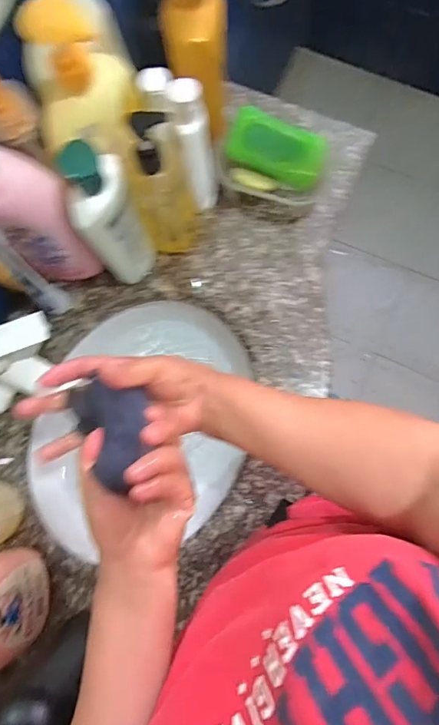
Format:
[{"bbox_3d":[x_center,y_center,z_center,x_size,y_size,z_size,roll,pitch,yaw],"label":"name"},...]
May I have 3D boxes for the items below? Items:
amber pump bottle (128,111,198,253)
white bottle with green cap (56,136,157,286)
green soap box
[{"bbox_3d":[-0.063,-0.199,0.494,0.062,0.221,0.070,-15,80,1],"label":"amber pump bottle"},{"bbox_3d":[-0.118,-0.158,0.492,0.066,0.201,0.061,-1,81,4],"label":"white bottle with green cap"},{"bbox_3d":[0.068,-0.253,0.569,0.142,0.078,0.090,29,84,8],"label":"green soap box"}]

